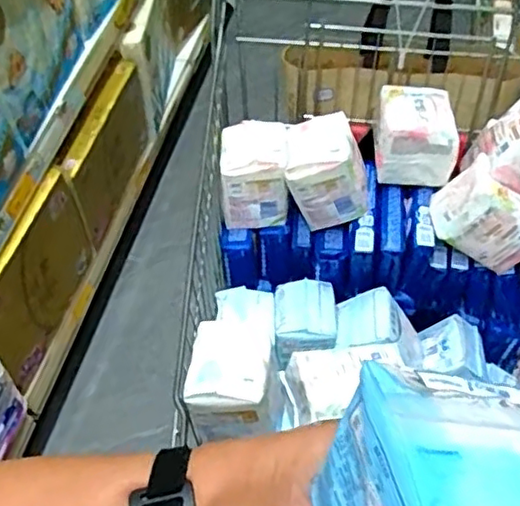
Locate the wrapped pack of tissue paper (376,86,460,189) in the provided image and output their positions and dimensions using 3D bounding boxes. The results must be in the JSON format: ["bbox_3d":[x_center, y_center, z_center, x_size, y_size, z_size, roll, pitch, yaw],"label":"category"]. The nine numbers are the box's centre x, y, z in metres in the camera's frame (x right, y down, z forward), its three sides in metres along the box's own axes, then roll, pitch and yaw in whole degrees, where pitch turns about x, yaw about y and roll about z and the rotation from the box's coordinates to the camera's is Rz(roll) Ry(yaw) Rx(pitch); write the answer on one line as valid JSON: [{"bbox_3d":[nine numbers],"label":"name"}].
[{"bbox_3d":[0.210,-0.164,0.873,0.106,0.078,0.120,2,53,2],"label":"wrapped pack of tissue paper"}]

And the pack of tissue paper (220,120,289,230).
[{"bbox_3d":[-0.009,-0.112,0.890,0.090,0.113,0.111,-3,53,-2],"label":"pack of tissue paper"}]

